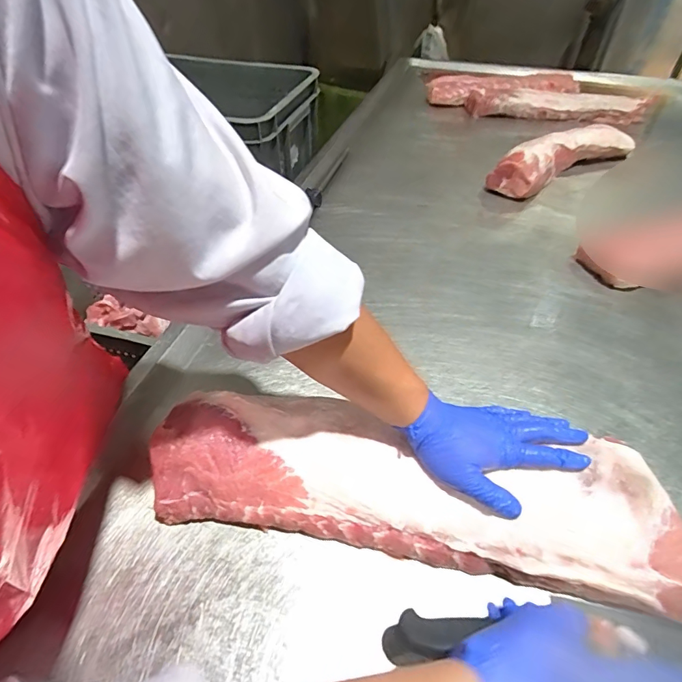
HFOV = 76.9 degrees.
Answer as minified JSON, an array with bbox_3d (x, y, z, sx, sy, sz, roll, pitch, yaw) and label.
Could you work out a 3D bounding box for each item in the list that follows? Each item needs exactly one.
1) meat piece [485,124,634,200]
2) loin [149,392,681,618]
[{"bbox_3d":[0.543,-0.459,1.066,0.470,0.070,0.151,-26,52,-25],"label":"meat piece"},{"bbox_3d":[0.068,0.148,0.434,0.495,0.075,0.137,10,46,7],"label":"loin"}]

